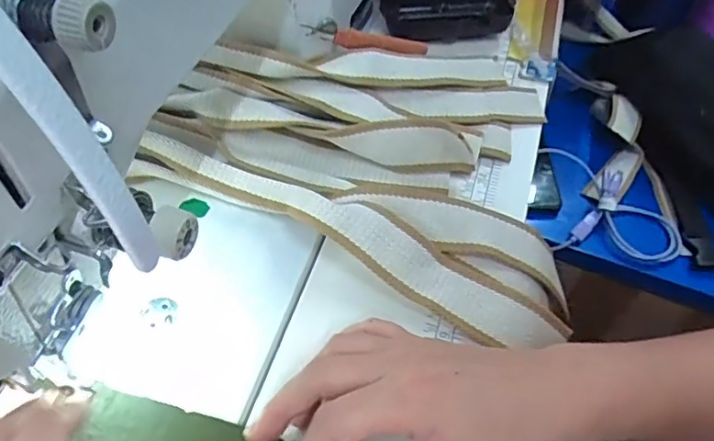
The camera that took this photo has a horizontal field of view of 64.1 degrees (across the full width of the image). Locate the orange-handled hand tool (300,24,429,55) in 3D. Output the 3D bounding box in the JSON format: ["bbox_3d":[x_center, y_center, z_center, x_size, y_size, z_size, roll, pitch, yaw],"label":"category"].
[{"bbox_3d":[0.011,-0.135,0.426,0.116,0.014,0.015,-5,45,-36],"label":"orange-handled hand tool"}]

